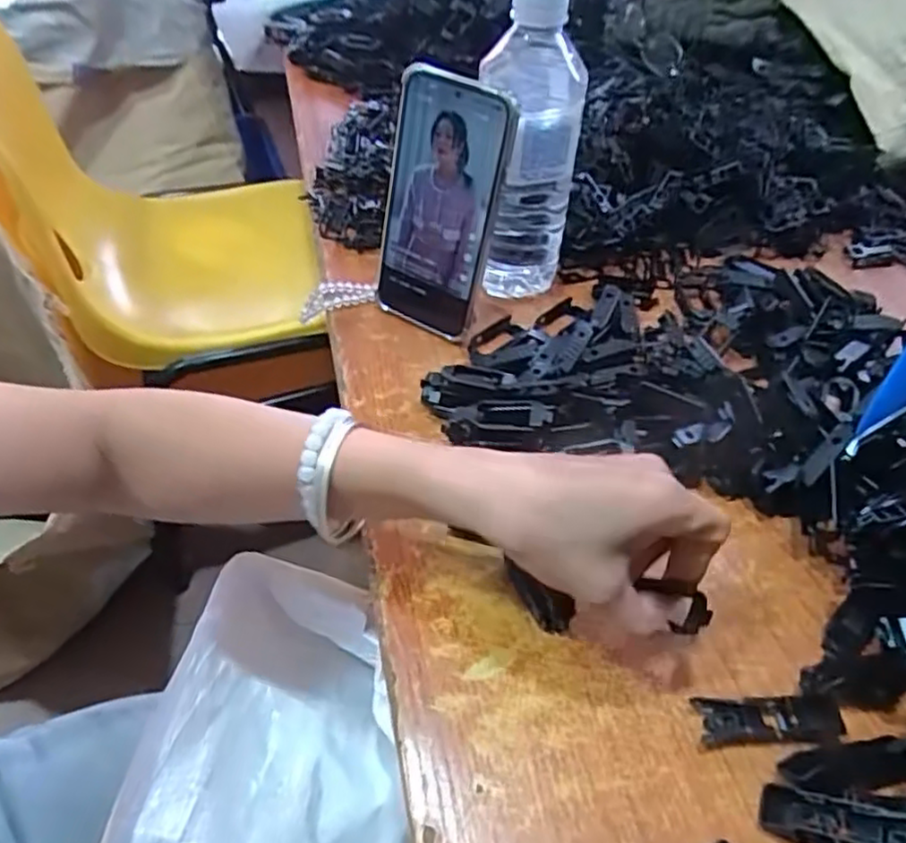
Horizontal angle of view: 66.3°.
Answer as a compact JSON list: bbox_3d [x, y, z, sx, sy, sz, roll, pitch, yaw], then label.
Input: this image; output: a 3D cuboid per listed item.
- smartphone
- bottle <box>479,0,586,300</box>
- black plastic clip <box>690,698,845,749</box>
[{"bbox_3d":[-0.013,-0.146,0.477,0.087,0.167,0.017,28,34,19],"label":"smartphone"},{"bbox_3d":[0.048,-0.175,0.476,0.068,0.212,0.068,9,48,6],"label":"bottle"},{"bbox_3d":[0.149,0.141,0.327,0.064,0.011,0.018,1,49,0],"label":"black plastic clip"}]

